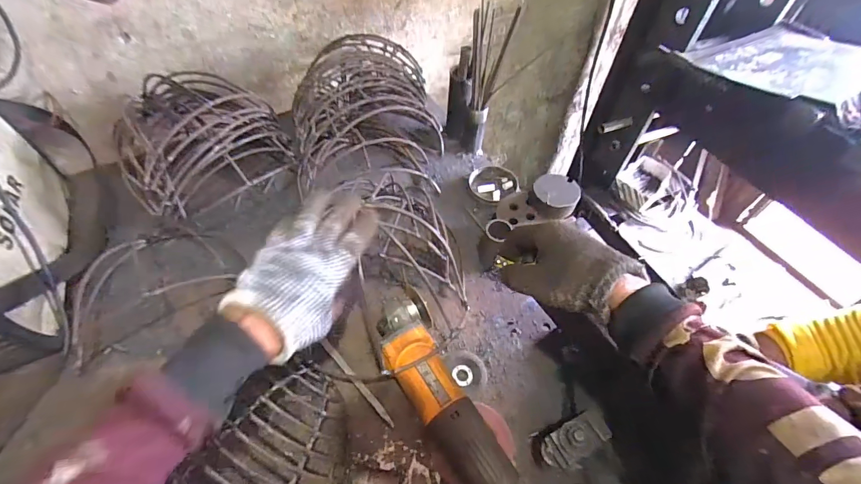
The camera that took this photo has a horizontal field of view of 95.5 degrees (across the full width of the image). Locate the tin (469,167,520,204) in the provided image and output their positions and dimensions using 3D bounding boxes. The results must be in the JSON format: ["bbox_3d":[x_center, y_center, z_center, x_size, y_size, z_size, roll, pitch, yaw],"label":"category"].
[{"bbox_3d":[0.121,-0.112,0.757,0.085,0.023,0.081,1,54,-2],"label":"tin"}]

